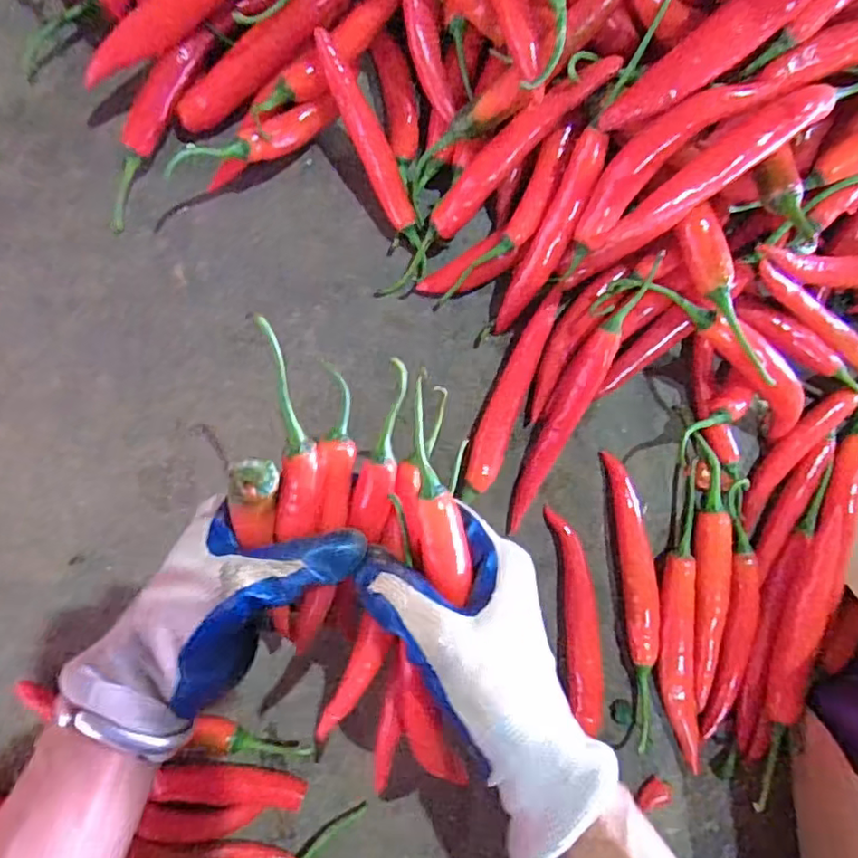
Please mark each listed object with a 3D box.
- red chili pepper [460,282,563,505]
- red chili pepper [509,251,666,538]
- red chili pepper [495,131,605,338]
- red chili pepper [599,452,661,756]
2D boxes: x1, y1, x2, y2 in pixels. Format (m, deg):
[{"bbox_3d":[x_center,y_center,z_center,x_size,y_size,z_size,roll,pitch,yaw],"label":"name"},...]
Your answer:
[{"bbox_3d":[0.049,-0.020,0.362,0.022,0.022,0.131,19,91,-6],"label":"red chili pepper"},{"bbox_3d":[0.091,-0.018,0.358,0.022,0.027,0.177,23,107,-6],"label":"red chili pepper"},{"bbox_3d":[0.070,-0.108,0.339,0.022,0.014,0.117,21,119,-6],"label":"red chili pepper"},{"bbox_3d":[0.136,0.113,0.381,0.020,0.014,0.193,-8,93,-5],"label":"red chili pepper"}]

